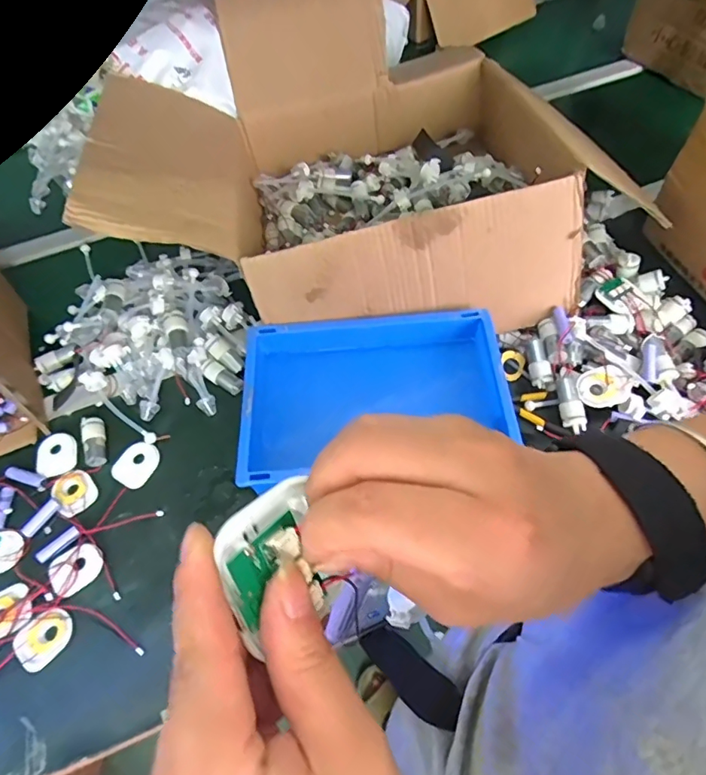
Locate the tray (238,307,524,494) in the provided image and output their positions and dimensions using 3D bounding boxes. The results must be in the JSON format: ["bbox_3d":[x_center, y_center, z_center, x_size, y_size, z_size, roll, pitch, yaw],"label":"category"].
[{"bbox_3d":[0.040,0.023,0.638,0.341,0.112,0.215,-7,59,-1],"label":"tray"}]

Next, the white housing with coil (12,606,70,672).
[{"bbox_3d":[-0.334,0.270,0.540,0.058,0.004,0.049,-40,65,-19],"label":"white housing with coil"}]

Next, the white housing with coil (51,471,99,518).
[{"bbox_3d":[-0.348,0.130,0.626,0.045,0.007,0.058,-39,64,-18],"label":"white housing with coil"}]

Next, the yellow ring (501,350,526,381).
[{"bbox_3d":[0.215,-0.030,0.677,0.033,0.040,0.016,23,24,21],"label":"yellow ring"}]

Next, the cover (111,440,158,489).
[{"bbox_3d":[-0.277,0.098,0.643,0.050,0.004,0.058,32,66,20],"label":"cover"}]

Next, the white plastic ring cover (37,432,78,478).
[{"bbox_3d":[-0.386,0.088,0.656,0.049,0.009,0.059,-13,59,-4],"label":"white plastic ring cover"}]

